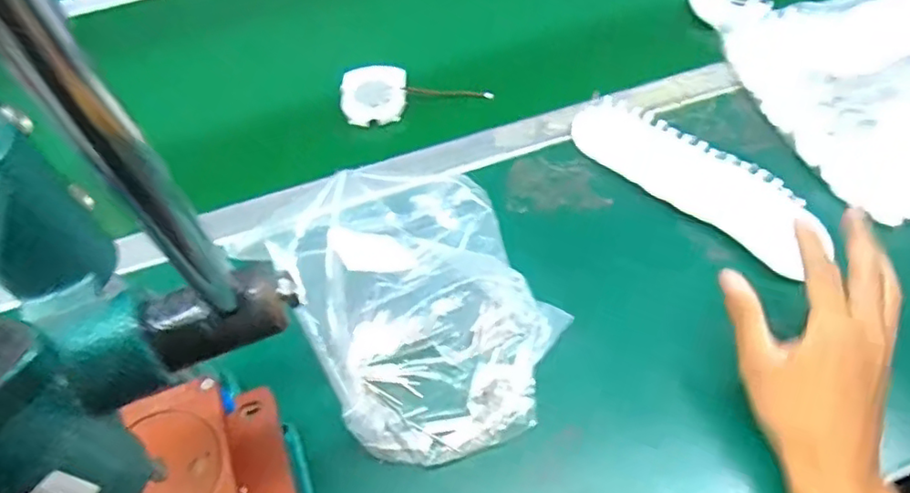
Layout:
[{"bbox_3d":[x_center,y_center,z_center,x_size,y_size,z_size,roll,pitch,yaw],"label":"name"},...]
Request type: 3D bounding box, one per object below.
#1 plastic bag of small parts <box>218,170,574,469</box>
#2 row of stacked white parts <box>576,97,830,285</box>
[{"bbox_3d":[-0.035,0.028,0.449,0.183,0.085,0.241,-25,54,-13],"label":"plastic bag of small parts"},{"bbox_3d":[0.195,-0.060,0.517,0.057,0.033,0.215,-38,58,-21],"label":"row of stacked white parts"}]

